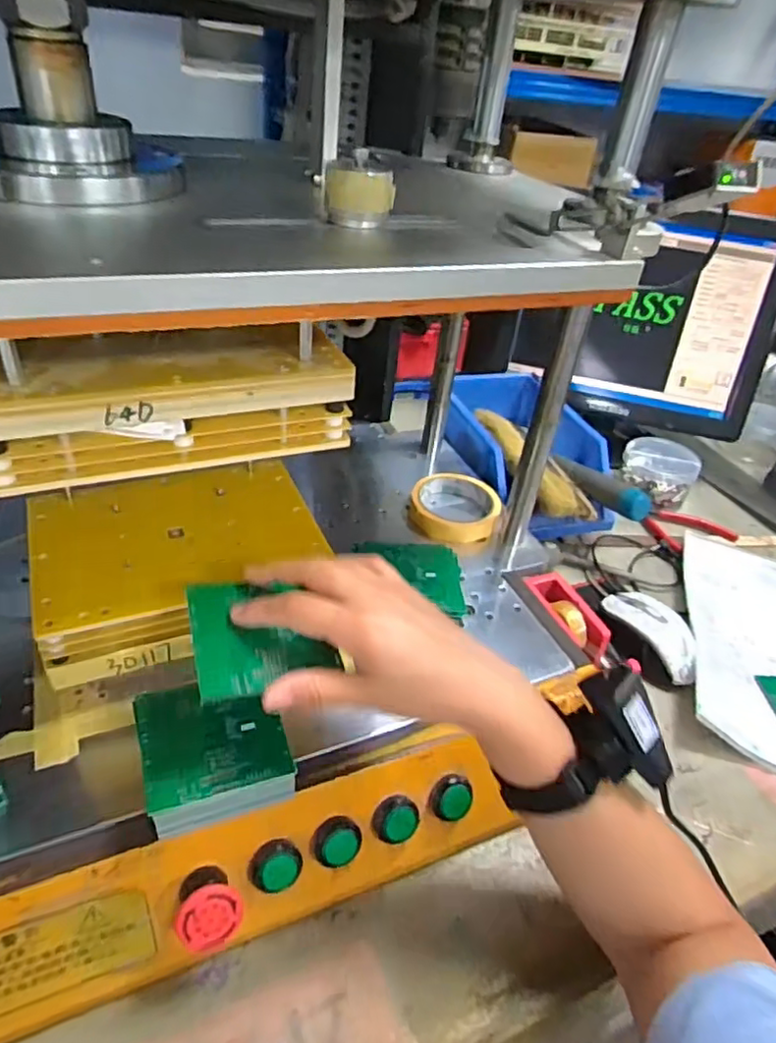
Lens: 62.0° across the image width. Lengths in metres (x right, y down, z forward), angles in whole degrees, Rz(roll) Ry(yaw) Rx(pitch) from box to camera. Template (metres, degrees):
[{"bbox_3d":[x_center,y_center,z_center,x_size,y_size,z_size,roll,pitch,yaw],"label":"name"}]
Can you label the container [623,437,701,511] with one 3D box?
[{"bbox_3d":[0.363,-0.067,0.872,0.097,0.058,0.081,22,41,17],"label":"container"}]

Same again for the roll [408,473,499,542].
[{"bbox_3d":[0.068,-0.013,0.654,0.087,0.025,0.089,5,39,-4],"label":"roll"}]

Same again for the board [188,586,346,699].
[{"bbox_3d":[-0.075,0.066,0.378,0.075,0.004,0.075,-3,48,-22],"label":"board"}]

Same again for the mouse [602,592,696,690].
[{"bbox_3d":[0.258,0.112,0.639,0.060,0.032,0.116,-8,41,-19],"label":"mouse"}]

